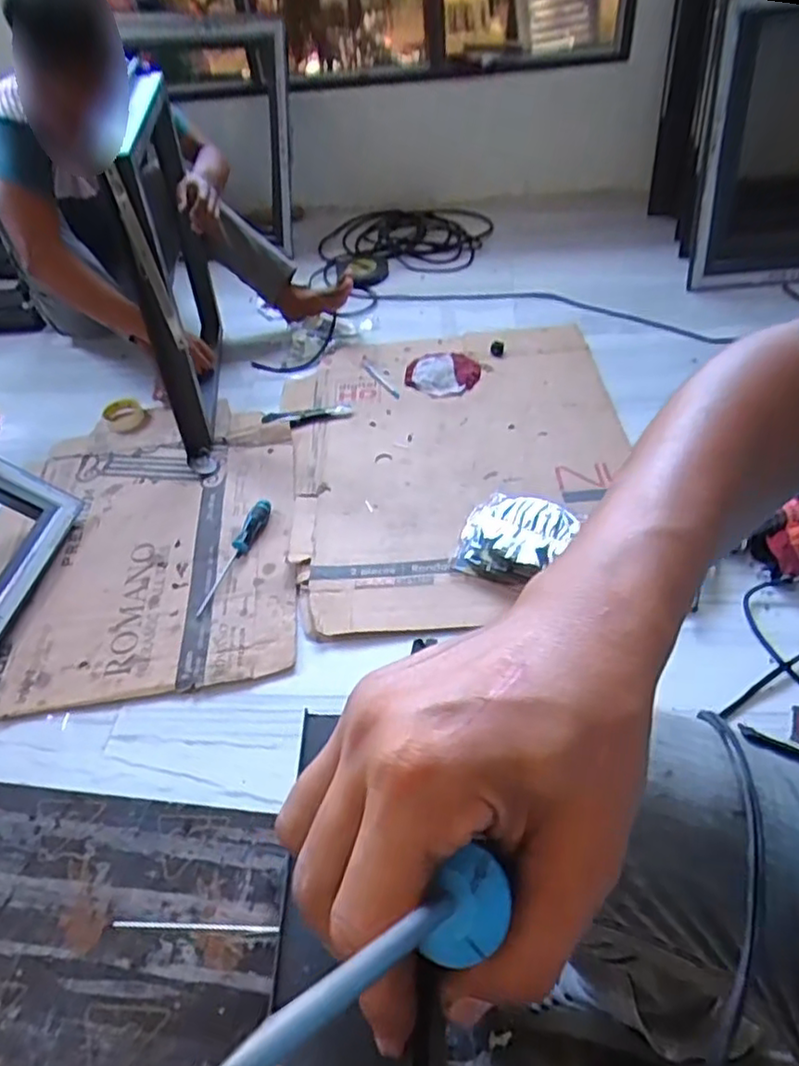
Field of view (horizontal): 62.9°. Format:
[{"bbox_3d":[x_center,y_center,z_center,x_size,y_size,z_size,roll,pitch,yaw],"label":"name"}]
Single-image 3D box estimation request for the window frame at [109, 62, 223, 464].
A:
[{"bbox_3d":[-0.455,-0.529,1.301,0.098,0.579,0.586,-11,47,-5],"label":"window frame"}]

